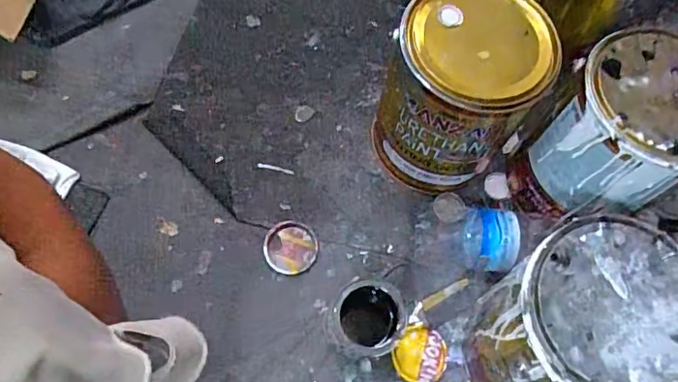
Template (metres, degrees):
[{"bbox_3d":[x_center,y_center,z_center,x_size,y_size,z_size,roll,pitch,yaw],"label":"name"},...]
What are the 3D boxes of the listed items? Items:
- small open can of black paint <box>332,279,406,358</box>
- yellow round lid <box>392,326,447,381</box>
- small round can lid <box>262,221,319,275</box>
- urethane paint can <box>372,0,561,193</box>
[{"bbox_3d":[0.033,0.142,0.583,0.071,0.108,0.065,1,65,-2],"label":"small open can of black paint"},{"bbox_3d":[0.095,0.187,0.620,0.056,0.016,0.065,33,68,12],"label":"yellow round lid"},{"bbox_3d":[-0.059,0.068,0.662,0.062,0.010,0.064,1,65,-2],"label":"small round can lid"},{"bbox_3d":[0.137,-0.112,0.640,0.168,0.212,0.162,10,66,2],"label":"urethane paint can"}]

